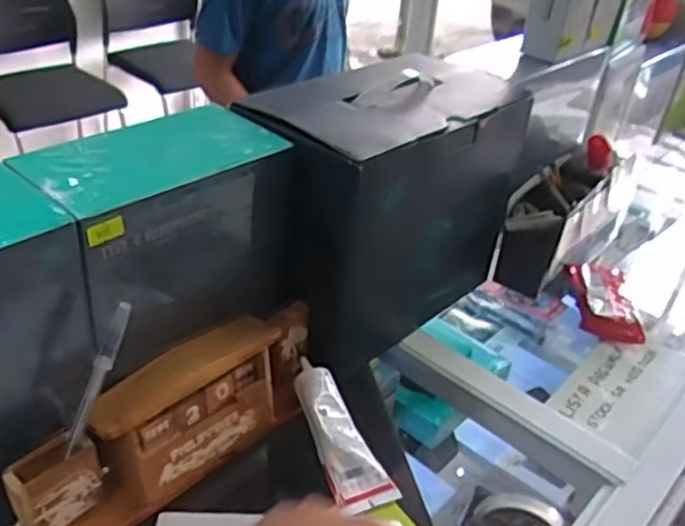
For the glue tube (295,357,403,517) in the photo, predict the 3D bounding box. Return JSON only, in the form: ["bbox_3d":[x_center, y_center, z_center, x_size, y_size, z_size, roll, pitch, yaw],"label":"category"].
[{"bbox_3d":[-0.005,0.122,0.504,0.041,0.015,0.126,-12,51,-23],"label":"glue tube"}]

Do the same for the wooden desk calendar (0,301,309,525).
[{"bbox_3d":[-0.106,0.103,0.474,0.054,0.085,0.238,32,40,32],"label":"wooden desk calendar"}]

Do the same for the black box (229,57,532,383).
[{"bbox_3d":[0.039,-0.049,0.592,0.118,0.202,0.236,31,41,32],"label":"black box"}]

